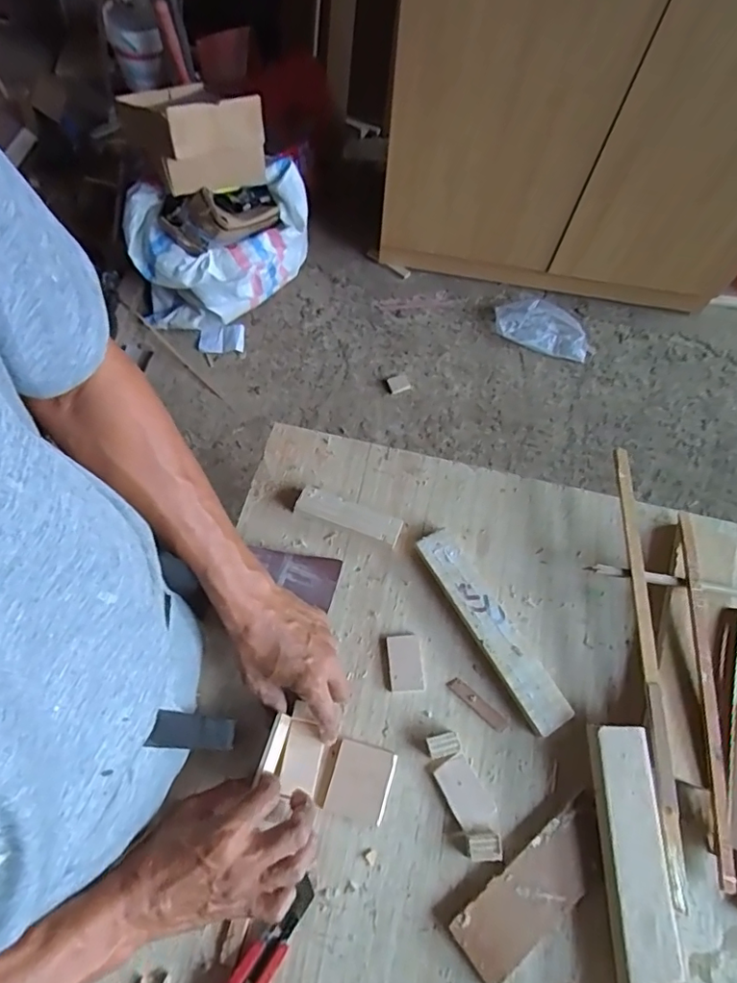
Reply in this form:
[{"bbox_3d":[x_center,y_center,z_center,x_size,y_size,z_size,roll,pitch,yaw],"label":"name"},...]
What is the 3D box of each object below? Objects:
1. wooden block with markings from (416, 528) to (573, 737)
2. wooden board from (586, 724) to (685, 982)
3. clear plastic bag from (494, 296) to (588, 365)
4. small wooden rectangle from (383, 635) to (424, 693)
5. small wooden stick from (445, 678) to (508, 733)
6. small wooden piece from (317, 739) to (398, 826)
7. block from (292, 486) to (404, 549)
[{"bbox_3d":[0.124,0.136,0.548,0.042,0.020,0.217,-26,67,-16],"label":"wooden block with markings"},{"bbox_3d":[0.228,0.301,0.458,0.052,0.011,0.183,-1,68,2],"label":"wooden board"},{"bbox_3d":[0.569,-0.535,1.763,0.318,0.082,0.153,17,65,5],"label":"clear plastic bag"},{"bbox_3d":[0.034,0.170,0.533,0.034,0.005,0.054,-4,63,-5],"label":"small wooden rectangle"},{"bbox_3d":[0.106,0.205,0.522,0.066,0.004,0.014,39,67,16],"label":"small wooden stick"},{"bbox_3d":[-0.010,0.261,0.486,0.059,0.006,0.059,17,63,6],"label":"small wooden piece"},{"bbox_3d":[-0.022,0.027,0.590,0.116,0.021,0.032,19,63,7],"label":"block"}]

